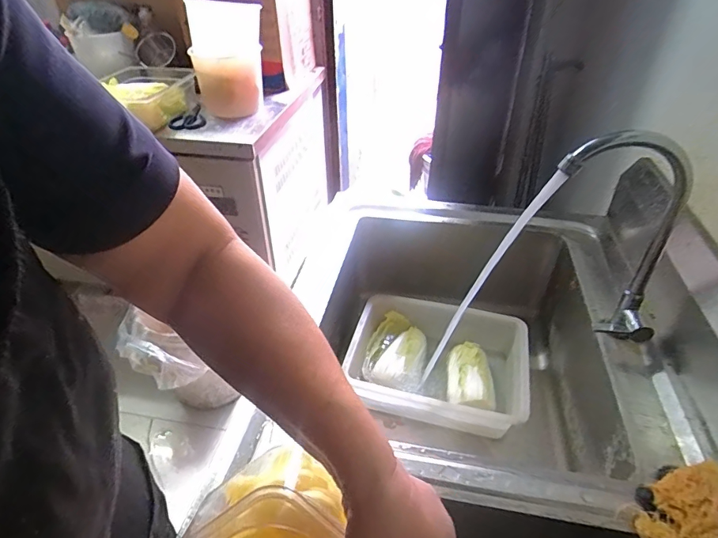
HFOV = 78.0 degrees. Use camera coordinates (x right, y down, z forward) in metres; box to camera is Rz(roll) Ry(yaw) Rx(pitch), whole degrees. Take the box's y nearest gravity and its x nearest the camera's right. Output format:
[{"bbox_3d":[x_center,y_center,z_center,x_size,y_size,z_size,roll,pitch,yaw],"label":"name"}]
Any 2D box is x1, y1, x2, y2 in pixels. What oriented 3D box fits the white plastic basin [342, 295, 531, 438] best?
[{"bbox_3d":[0.150,0.182,0.850,0.325,0.104,0.252,11,41,14],"label":"white plastic basin"}]

